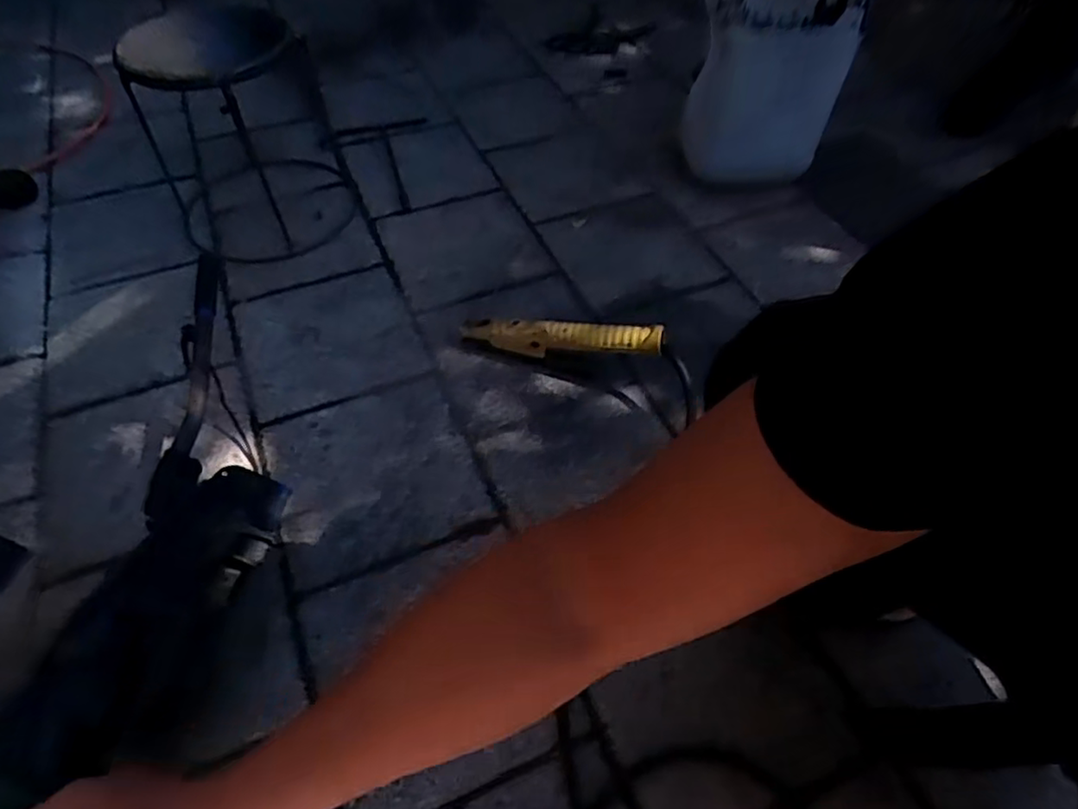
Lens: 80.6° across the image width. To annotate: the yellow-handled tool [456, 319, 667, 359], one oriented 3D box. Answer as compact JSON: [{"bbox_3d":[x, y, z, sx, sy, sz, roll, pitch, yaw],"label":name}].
[{"bbox_3d":[0.028,-0.093,0.875,0.284,0.043,0.033,4,51,20],"label":"yellow-handled tool"}]

